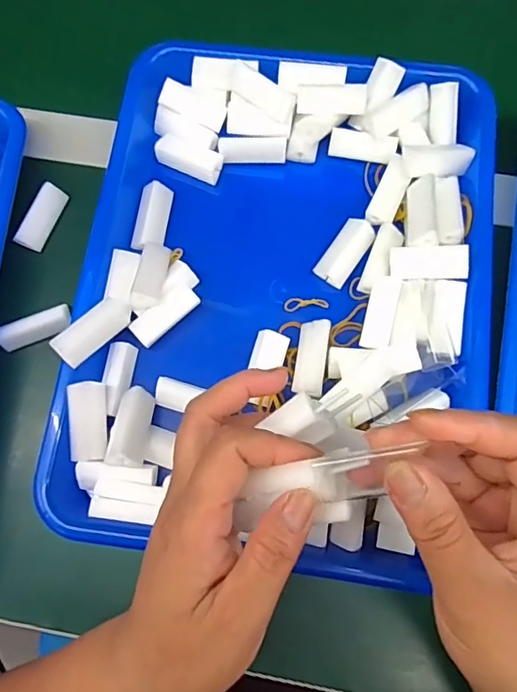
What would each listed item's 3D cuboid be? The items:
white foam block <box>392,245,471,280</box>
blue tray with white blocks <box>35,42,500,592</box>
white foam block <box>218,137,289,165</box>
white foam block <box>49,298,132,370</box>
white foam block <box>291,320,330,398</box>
[{"bbox_3d":[0.105,-0.051,0.317,0.045,0.012,0.019,4,76,2],"label":"white foam block"},{"bbox_3d":[0.016,-0.034,0.331,0.245,0.052,0.319,8,76,3],"label":"blue tray with white blocks"},{"bbox_3d":[-0.003,-0.136,0.357,0.046,0.012,0.015,-3,76,1],"label":"white foam block"},{"bbox_3d":[-0.098,-0.010,0.308,0.020,0.013,0.050,39,62,10],"label":"white foam block"},{"bbox_3d":[0.033,0.007,0.317,0.018,0.010,0.046,9,76,4],"label":"white foam block"}]

